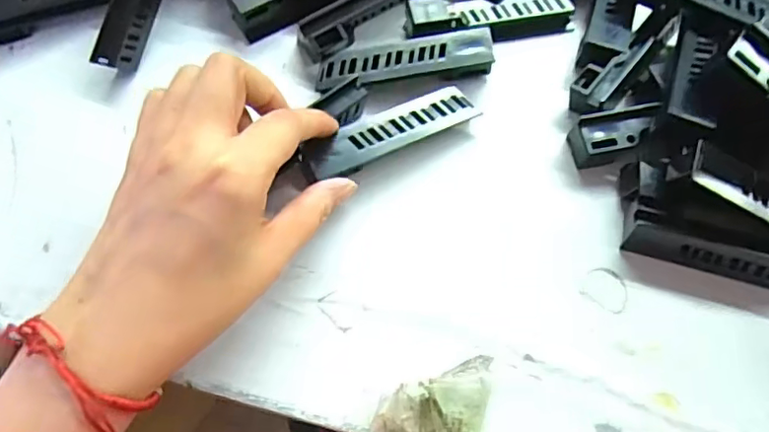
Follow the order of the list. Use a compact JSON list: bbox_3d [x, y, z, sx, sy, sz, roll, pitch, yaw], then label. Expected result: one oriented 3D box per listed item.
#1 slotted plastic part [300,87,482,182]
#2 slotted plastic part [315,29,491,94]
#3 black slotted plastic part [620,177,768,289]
[{"bbox_3d":[0.002,-0.043,0.299,0.098,0.009,0.023,-25,76,-16],"label":"slotted plastic part"},{"bbox_3d":[0.011,-0.086,0.316,0.096,0.014,0.025,-9,69,-5],"label":"slotted plastic part"},{"bbox_3d":[0.168,0.012,0.277,0.096,0.028,0.033,18,70,5],"label":"black slotted plastic part"}]

